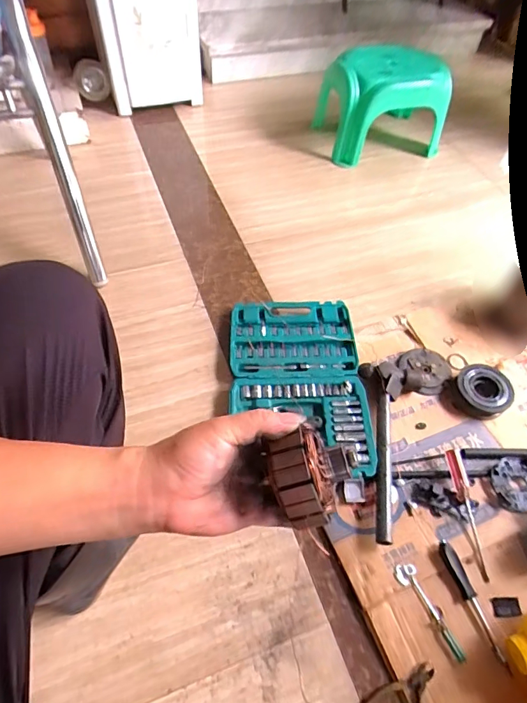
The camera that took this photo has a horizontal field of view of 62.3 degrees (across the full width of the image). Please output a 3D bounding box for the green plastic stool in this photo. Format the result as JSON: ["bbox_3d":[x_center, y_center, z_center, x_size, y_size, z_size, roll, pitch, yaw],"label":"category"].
[{"bbox_3d":[0.372,-0.780,1.377,0.350,0.252,0.282,-16,57,-14],"label":"green plastic stool"}]

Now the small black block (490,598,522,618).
[{"bbox_3d":[0.352,0.372,0.633,0.037,0.010,0.024,2,55,-2],"label":"small black block"}]

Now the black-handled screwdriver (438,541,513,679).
[{"bbox_3d":[0.305,0.361,0.628,0.023,0.022,0.171,-12,56,-12],"label":"black-handled screwdriver"}]

